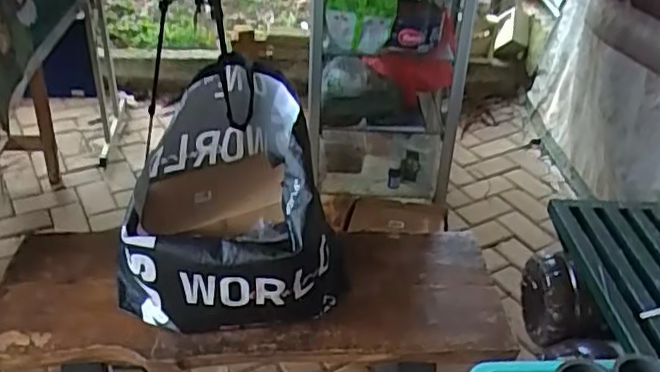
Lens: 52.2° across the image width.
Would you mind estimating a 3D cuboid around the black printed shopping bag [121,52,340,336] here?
[{"bbox_3d":[-0.176,0.033,1.284,0.397,0.383,0.449,4,32,-2],"label":"black printed shopping bag"}]

